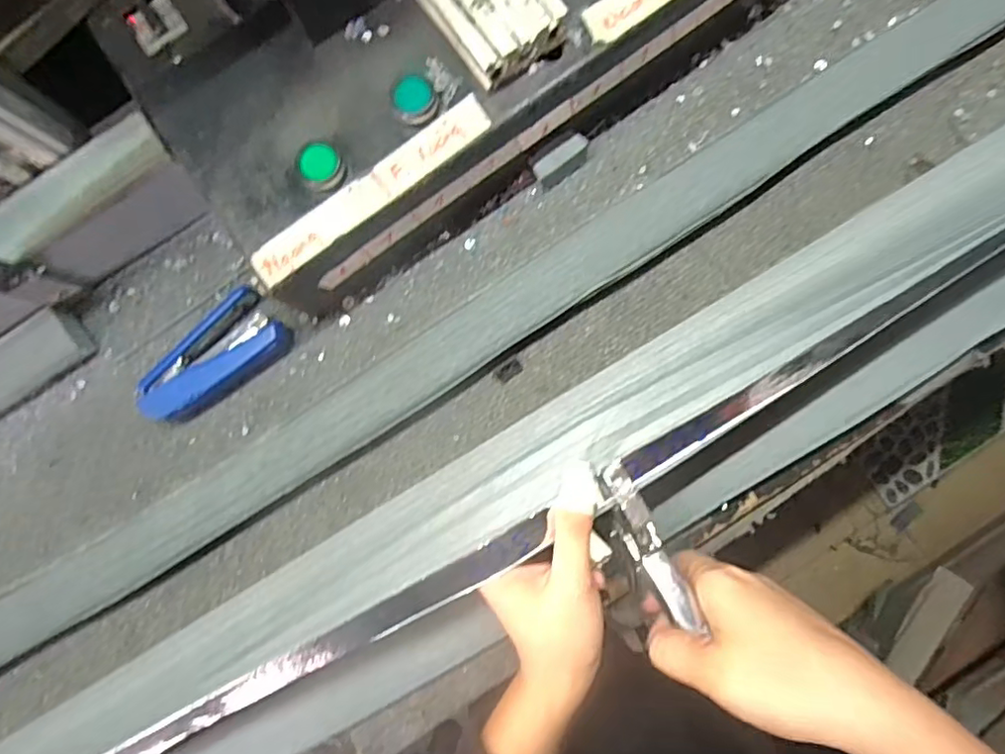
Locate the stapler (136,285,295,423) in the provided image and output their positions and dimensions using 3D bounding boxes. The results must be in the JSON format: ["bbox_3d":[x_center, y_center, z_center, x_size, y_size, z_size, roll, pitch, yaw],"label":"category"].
[{"bbox_3d":[-0.208,-0.009,0.428,0.050,0.027,0.109,43,90,7],"label":"stapler"}]

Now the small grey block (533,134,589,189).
[{"bbox_3d":[0.044,-0.155,0.430,0.043,0.020,0.014,-34,83,1],"label":"small grey block"}]

